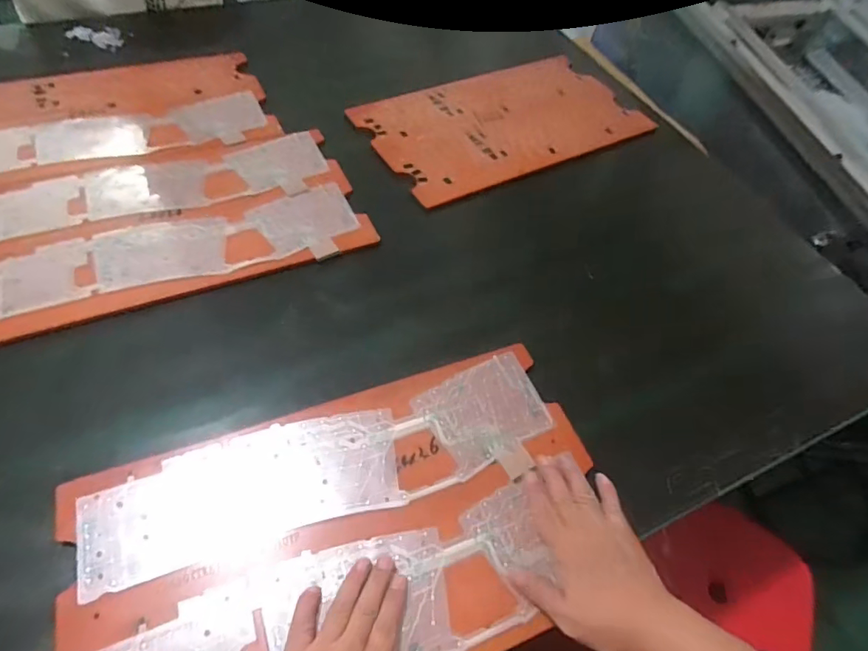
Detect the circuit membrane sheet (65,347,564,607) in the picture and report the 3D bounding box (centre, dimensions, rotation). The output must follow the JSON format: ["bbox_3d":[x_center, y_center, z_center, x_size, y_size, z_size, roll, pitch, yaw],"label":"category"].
[{"bbox_3d":[-0.090,0.134,0.484,0.435,0.004,0.110,-15,58,-16],"label":"circuit membrane sheet"}]

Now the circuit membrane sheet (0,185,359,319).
[{"bbox_3d":[-0.310,-0.088,0.618,0.433,0.011,0.120,-19,59,-19],"label":"circuit membrane sheet"}]

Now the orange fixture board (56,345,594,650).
[{"bbox_3d":[-0.066,0.180,0.444,0.452,0.018,0.253,-17,58,-15],"label":"orange fixture board"}]

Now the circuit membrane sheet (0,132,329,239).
[{"bbox_3d":[-0.365,-0.185,0.681,0.432,0.007,0.112,-18,60,-18],"label":"circuit membrane sheet"}]

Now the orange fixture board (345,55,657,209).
[{"bbox_3d":[0.113,-0.345,0.838,0.442,0.008,0.266,-26,60,-20],"label":"orange fixture board"}]

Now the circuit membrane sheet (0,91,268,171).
[{"bbox_3d":[-0.474,-0.276,0.737,0.432,0.009,0.116,-17,60,-17],"label":"circuit membrane sheet"}]

